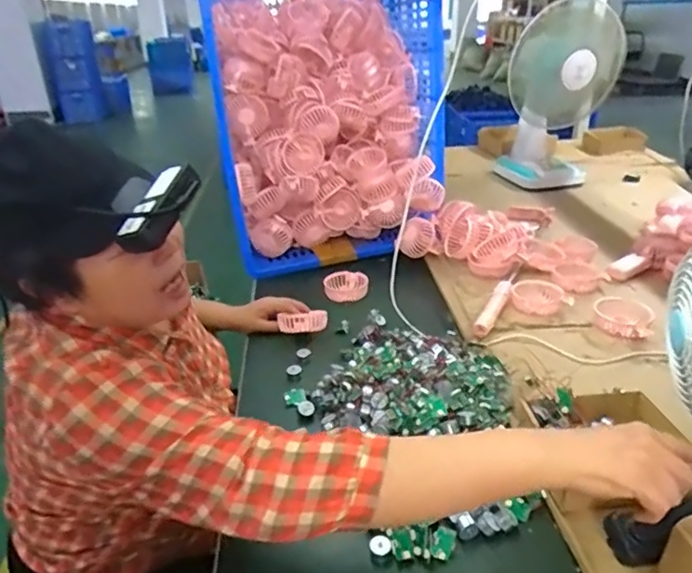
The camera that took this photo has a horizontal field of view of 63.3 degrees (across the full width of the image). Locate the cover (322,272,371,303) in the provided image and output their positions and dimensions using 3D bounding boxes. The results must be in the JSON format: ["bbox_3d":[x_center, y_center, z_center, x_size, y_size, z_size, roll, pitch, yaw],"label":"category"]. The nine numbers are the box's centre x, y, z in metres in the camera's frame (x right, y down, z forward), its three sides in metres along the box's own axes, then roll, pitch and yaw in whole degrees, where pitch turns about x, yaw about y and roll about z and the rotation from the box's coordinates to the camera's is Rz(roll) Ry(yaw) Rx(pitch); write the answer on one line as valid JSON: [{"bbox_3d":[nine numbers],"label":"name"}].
[{"bbox_3d":[0.001,-0.002,1.159,0.094,0.038,0.076,0,26,4],"label":"cover"}]

